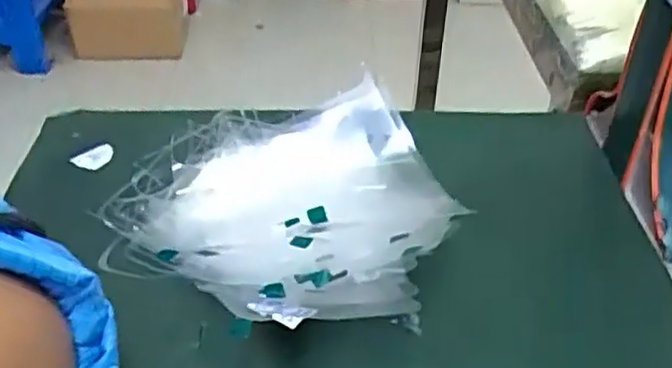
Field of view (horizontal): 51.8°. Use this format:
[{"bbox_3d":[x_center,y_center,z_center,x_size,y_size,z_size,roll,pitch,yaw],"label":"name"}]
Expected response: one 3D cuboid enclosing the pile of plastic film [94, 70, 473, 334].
[{"bbox_3d":[-0.030,0.001,0.352,0.179,0.051,0.146,19,41,21],"label":"pile of plastic film"}]

